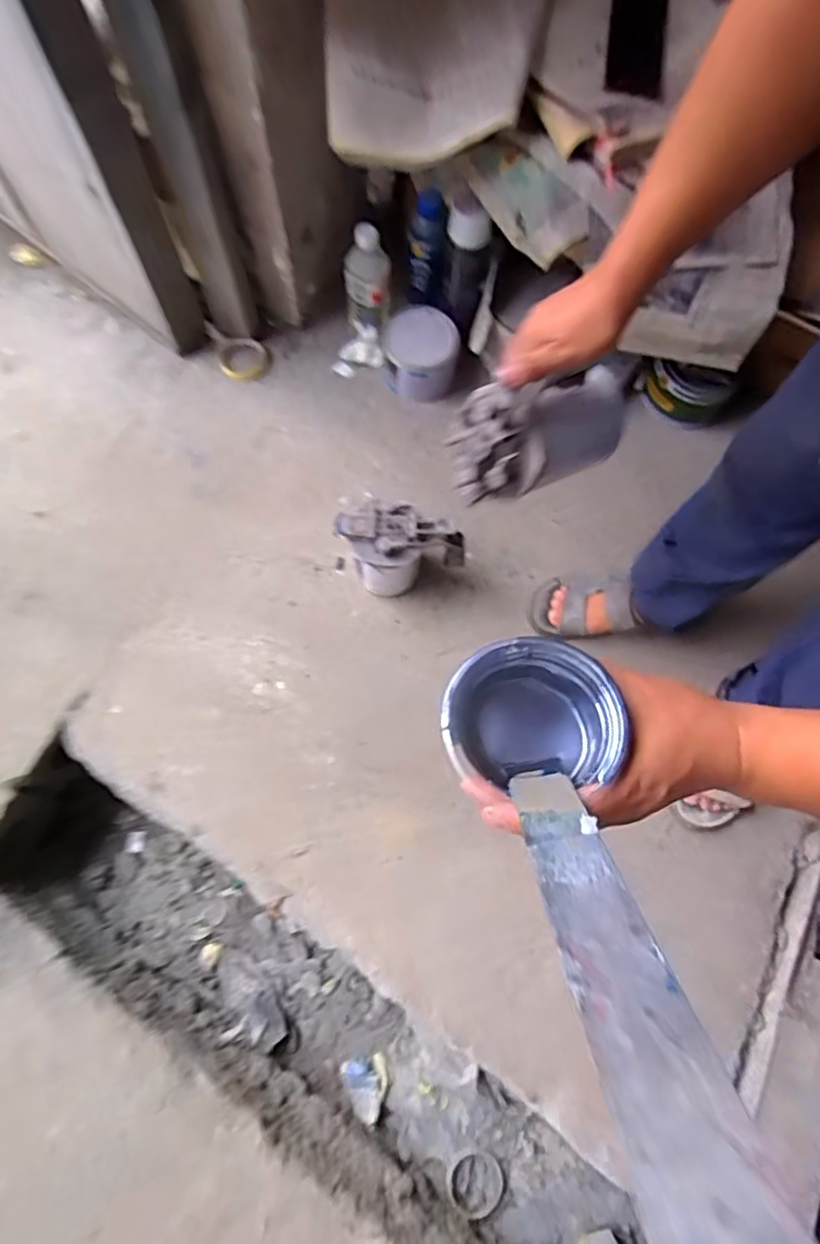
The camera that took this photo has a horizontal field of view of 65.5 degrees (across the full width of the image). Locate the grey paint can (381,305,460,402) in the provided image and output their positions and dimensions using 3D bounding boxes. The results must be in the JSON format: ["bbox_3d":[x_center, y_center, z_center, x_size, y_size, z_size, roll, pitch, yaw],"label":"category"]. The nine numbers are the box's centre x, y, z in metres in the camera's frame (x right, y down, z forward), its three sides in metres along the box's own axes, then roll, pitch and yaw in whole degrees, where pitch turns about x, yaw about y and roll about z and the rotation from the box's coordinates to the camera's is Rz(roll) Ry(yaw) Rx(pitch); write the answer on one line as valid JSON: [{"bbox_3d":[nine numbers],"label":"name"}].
[{"bbox_3d":[0.019,-0.477,1.135,0.134,0.090,0.137,-8,71,-4],"label":"grey paint can"}]

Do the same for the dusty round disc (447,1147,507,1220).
[{"bbox_3d":[0.101,0.847,0.961,0.089,0.013,0.082,0,71,-1],"label":"dusty round disc"}]

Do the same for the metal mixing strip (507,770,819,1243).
[{"bbox_3d":[0.064,0.105,0.198,0.031,0.250,0.005,-3,101,1],"label":"metal mixing strip"}]

